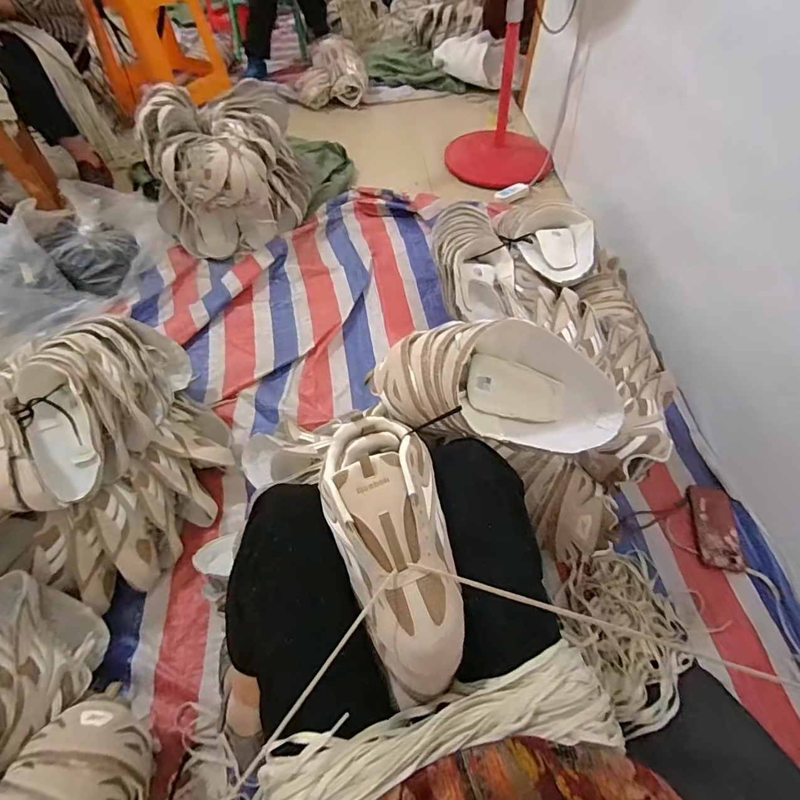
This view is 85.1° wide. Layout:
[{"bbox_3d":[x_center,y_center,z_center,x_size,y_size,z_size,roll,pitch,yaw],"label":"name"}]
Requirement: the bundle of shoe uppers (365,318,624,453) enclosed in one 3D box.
[{"bbox_3d":[0.127,-0.017,0.559,0.329,0.122,0.138,4,56,4],"label":"bundle of shoe uppers"}]

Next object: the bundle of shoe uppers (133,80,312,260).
[{"bbox_3d":[-0.515,-0.704,1.286,0.443,0.345,0.446,-16,57,-10],"label":"bundle of shoe uppers"}]

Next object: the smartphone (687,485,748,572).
[{"bbox_3d":[0.614,0.245,0.848,0.075,0.011,0.158,1,61,21],"label":"smartphone"}]

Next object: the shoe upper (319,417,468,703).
[{"bbox_3d":[-0.002,0.158,0.451,0.118,0.067,0.287,-15,79,-9],"label":"shoe upper"}]

